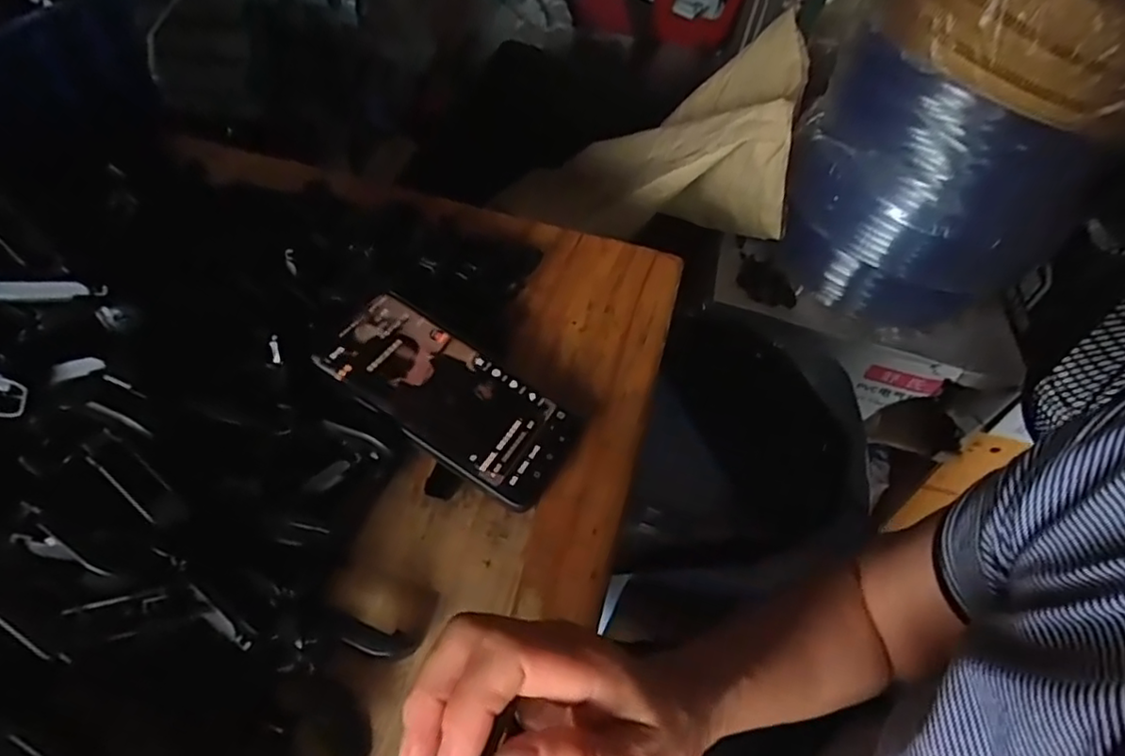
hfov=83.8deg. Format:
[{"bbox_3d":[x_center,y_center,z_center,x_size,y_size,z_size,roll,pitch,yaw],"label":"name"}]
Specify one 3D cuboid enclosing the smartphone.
[{"bbox_3d":[-0.069,0.009,0.390,0.159,0.009,0.080,35,53,5],"label":"smartphone"}]

